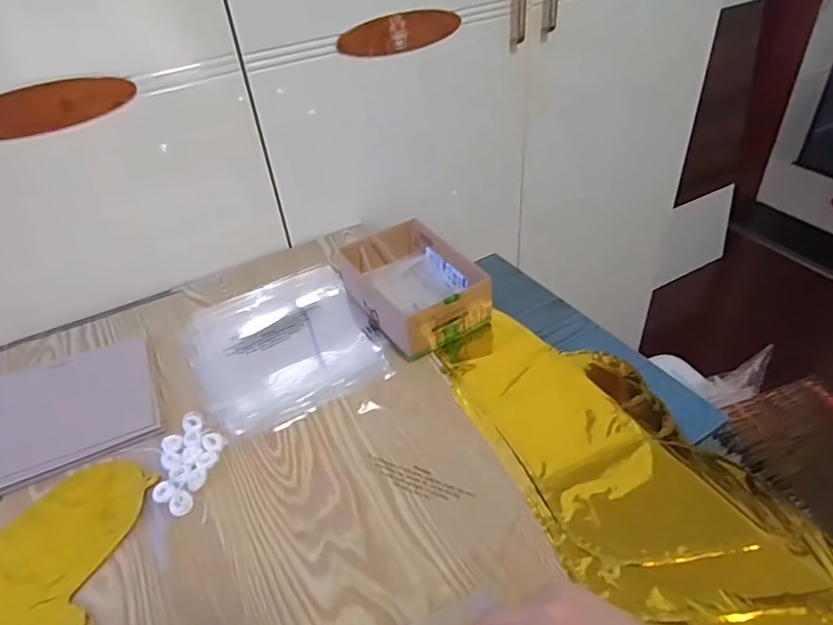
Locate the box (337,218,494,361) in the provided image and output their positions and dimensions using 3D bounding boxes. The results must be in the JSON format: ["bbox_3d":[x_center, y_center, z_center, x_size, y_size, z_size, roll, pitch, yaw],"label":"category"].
[{"bbox_3d":[-0.004,-0.033,0.704,0.123,0.068,0.179,-24,43,-21],"label":"box"}]

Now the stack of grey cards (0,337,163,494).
[{"bbox_3d":[-0.399,0.107,0.619,0.194,0.007,0.175,-19,42,-16],"label":"stack of grey cards"}]

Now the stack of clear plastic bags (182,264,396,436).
[{"bbox_3d":[-0.166,0.038,0.695,0.215,0.016,0.261,-23,43,-20],"label":"stack of clear plastic bags"}]

